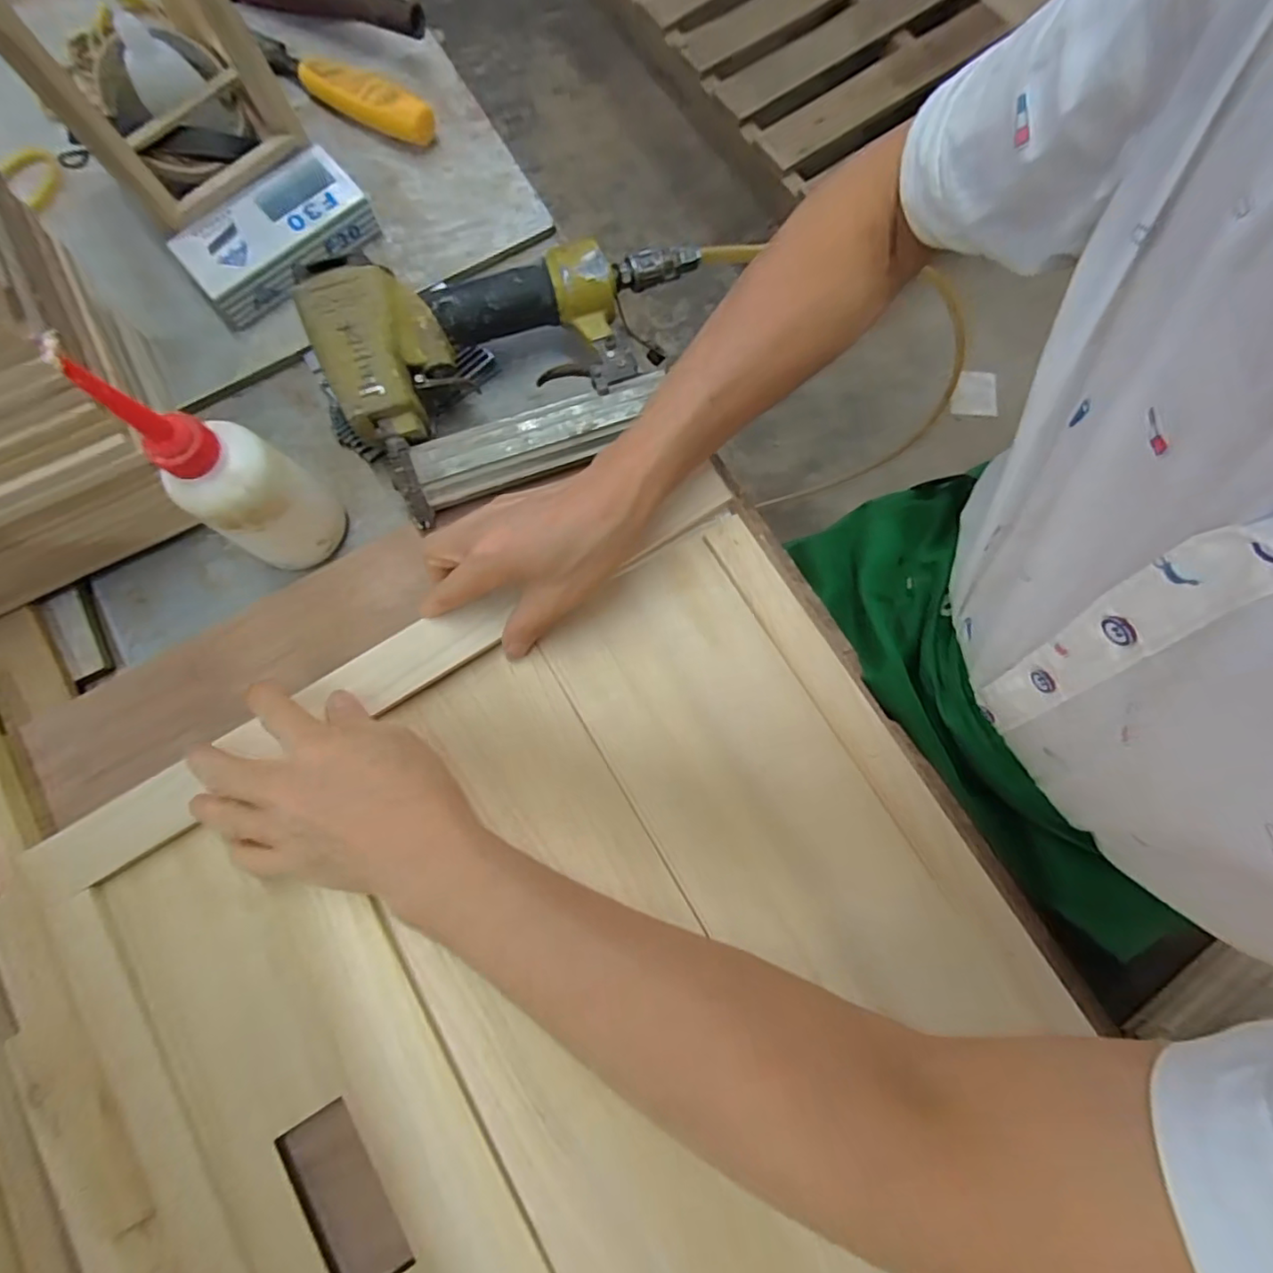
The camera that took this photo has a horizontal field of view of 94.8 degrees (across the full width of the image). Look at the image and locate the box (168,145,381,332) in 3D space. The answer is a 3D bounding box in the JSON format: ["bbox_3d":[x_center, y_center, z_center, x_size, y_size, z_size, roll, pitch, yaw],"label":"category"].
[{"bbox_3d":[-0.255,-0.283,0.416,0.127,0.037,0.064,-38,80,-8],"label":"box"}]

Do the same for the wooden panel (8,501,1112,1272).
[{"bbox_3d":[-0.016,0.230,0.315,0.487,0.039,0.502,-30,79,-7],"label":"wooden panel"}]

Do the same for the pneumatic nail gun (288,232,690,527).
[{"bbox_3d":[-0.067,-0.188,0.380,0.247,0.066,0.149,-23,78,-5],"label":"pneumatic nail gun"}]

